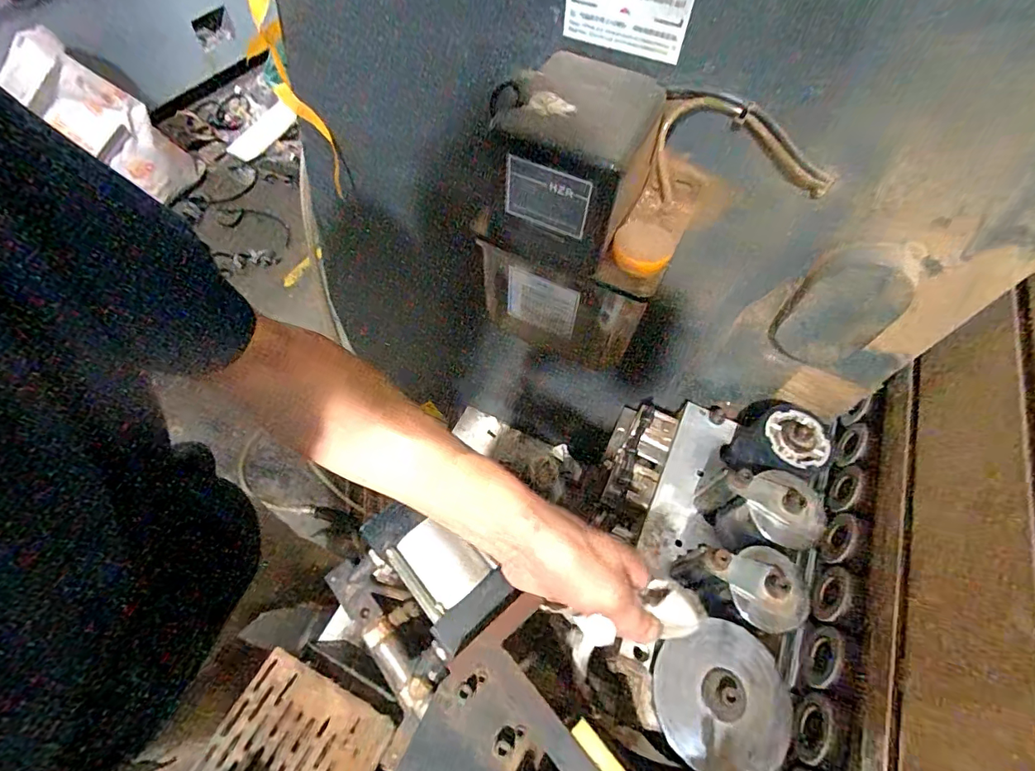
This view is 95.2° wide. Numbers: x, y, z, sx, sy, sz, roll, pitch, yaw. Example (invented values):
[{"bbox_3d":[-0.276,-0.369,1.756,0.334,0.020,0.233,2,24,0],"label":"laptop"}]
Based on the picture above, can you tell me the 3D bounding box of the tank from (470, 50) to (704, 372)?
[{"bbox_3d":[0.051,-0.128,0.354,0.143,0.158,0.109,19,59,7],"label":"tank"}]

